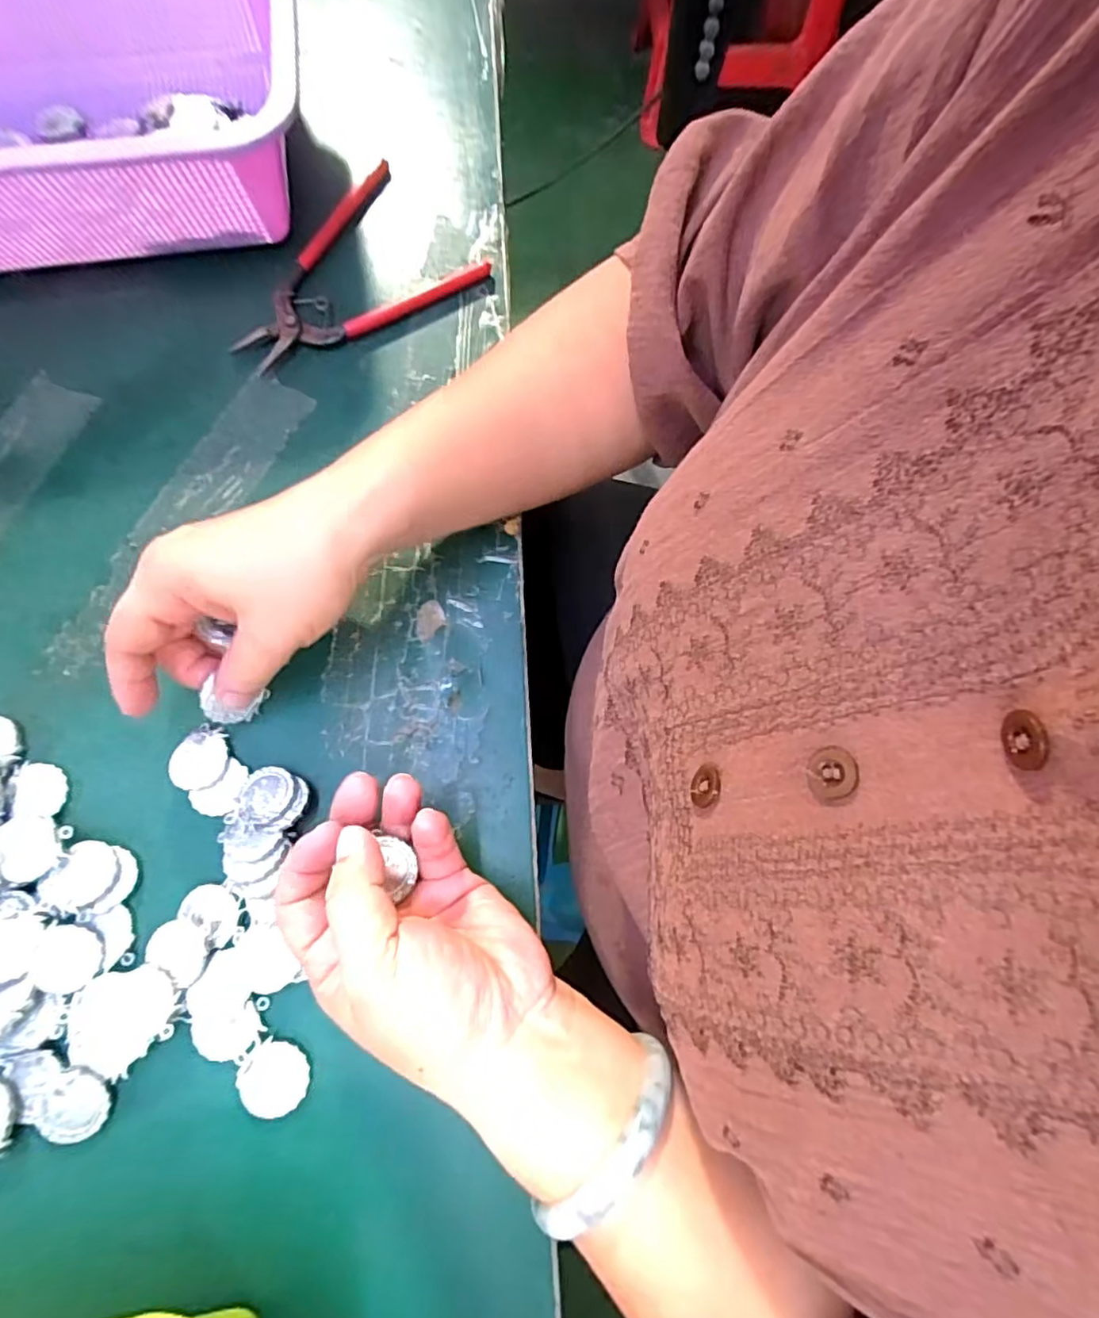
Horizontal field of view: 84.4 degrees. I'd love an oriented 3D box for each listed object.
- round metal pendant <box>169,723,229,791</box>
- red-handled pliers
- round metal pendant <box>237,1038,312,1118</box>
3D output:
[{"bbox_3d":[-0.167,0.047,0.289,0.026,0.004,0.030,15,75,3],"label":"round metal pendant"},{"bbox_3d":[-0.120,-0.222,0.361,0.096,0.014,0.145,43,78,10],"label":"red-handled pliers"},{"bbox_3d":[-0.116,0.177,0.256,0.026,0.005,0.028,0,75,-1],"label":"round metal pendant"}]

